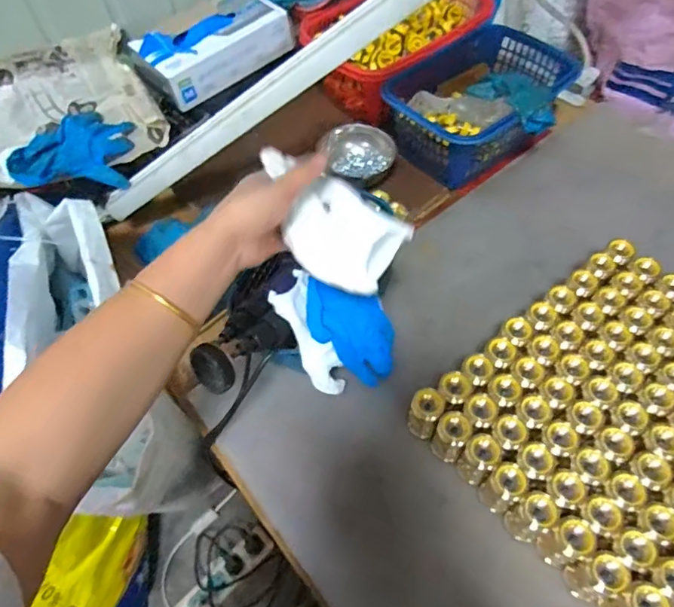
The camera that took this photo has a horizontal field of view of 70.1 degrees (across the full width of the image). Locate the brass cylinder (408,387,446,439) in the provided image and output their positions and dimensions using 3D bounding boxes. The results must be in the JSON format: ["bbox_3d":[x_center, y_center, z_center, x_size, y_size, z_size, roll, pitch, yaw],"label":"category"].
[{"bbox_3d":[0.091,0.114,0.495,0.030,0.063,0.030,-2,57,3],"label":"brass cylinder"}]

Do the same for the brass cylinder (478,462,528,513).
[{"bbox_3d":[0.154,0.174,0.451,0.029,0.081,0.025,35,66,23],"label":"brass cylinder"}]

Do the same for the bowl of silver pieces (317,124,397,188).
[{"bbox_3d":[0.032,-0.221,0.705,0.104,0.058,0.077,-16,57,-7],"label":"bowl of silver pieces"}]

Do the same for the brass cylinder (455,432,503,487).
[{"bbox_3d":[0.136,0.153,0.469,0.030,0.081,0.026,34,65,22],"label":"brass cylinder"}]

